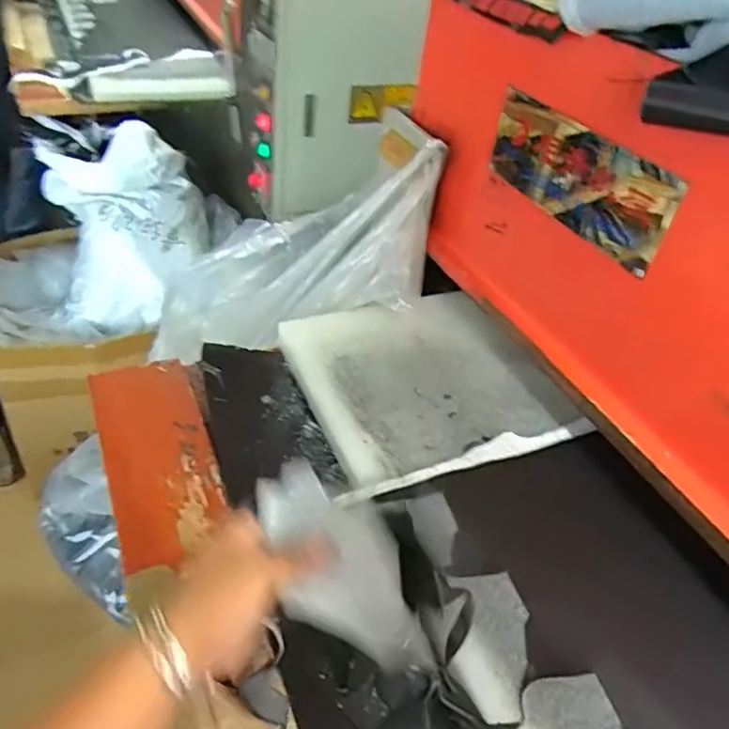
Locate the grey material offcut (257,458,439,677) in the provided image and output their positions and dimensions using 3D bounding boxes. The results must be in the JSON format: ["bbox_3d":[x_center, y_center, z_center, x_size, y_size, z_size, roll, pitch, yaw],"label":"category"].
[{"bbox_3d":[-0.017,0.137,0.387,0.063,0.090,0.133,-21,48,-25],"label":"grey material offcut"}]

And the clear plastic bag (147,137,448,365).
[{"bbox_3d":[-0.113,-0.153,0.971,0.576,0.152,0.209,-13,33,33],"label":"clear plastic bag"}]

